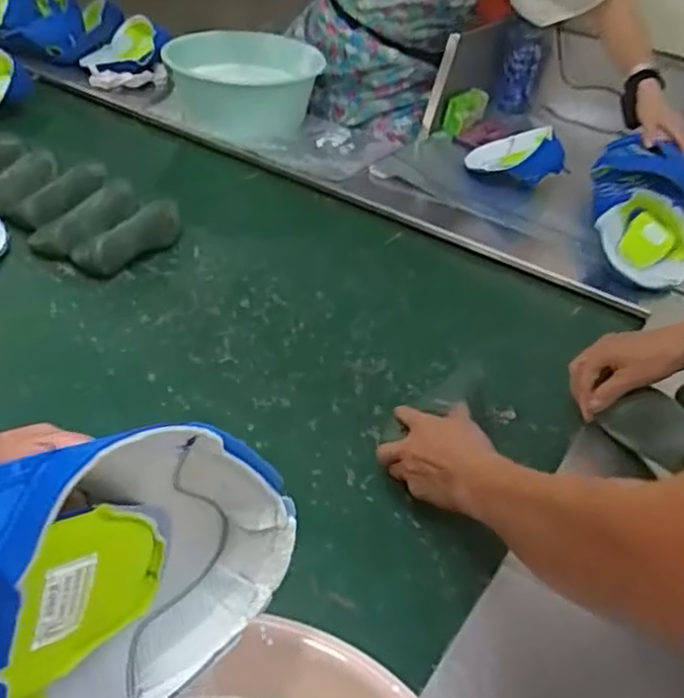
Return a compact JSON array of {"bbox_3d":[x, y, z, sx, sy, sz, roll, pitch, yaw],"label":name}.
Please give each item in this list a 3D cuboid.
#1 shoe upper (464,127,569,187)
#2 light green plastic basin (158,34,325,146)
[{"bbox_3d":[0.322,-0.361,1.286,0.185,0.083,0.109,22,40,17],"label":"shoe upper"},{"bbox_3d":[-0.204,-0.547,1.450,0.312,0.139,0.245,0,39,-10],"label":"light green plastic basin"}]

